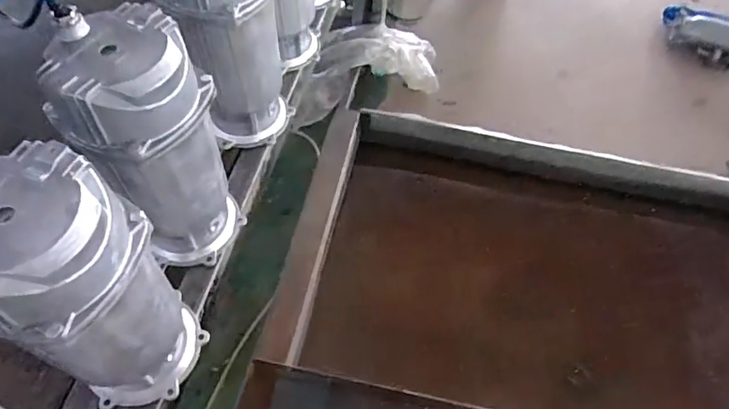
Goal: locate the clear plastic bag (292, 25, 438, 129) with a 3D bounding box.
[{"bbox_3d":[0.006,-0.492,1.894,0.558,0.246,0.258,-9,58,-9],"label":"clear plastic bag"}]

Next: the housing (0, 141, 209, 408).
[{"bbox_3d":[-0.236,0.088,0.465,0.113,0.292,0.129,39,63,20],"label":"housing"}]

